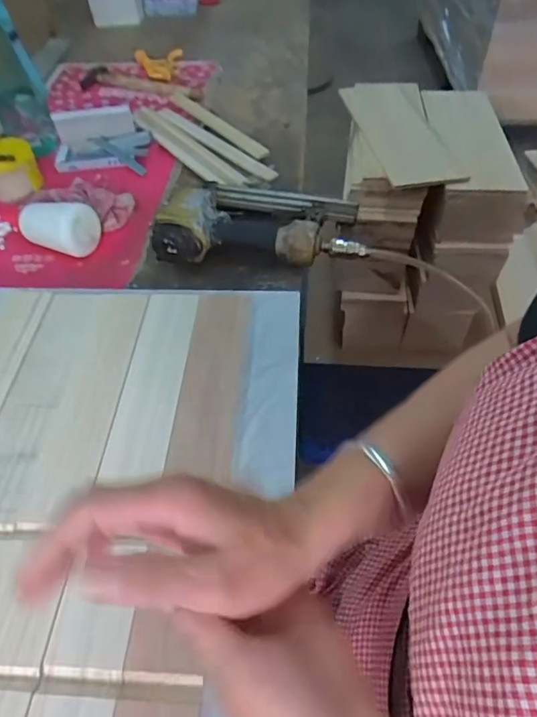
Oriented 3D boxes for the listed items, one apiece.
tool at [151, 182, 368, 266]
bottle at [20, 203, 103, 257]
[{"bbox_3d":[-0.010,-0.191,0.624,0.246,0.055,0.159,2,52,4],"label":"tool"},{"bbox_3d":[-0.272,-0.170,0.646,0.096,0.063,0.058,17,55,15],"label":"bottle"}]

